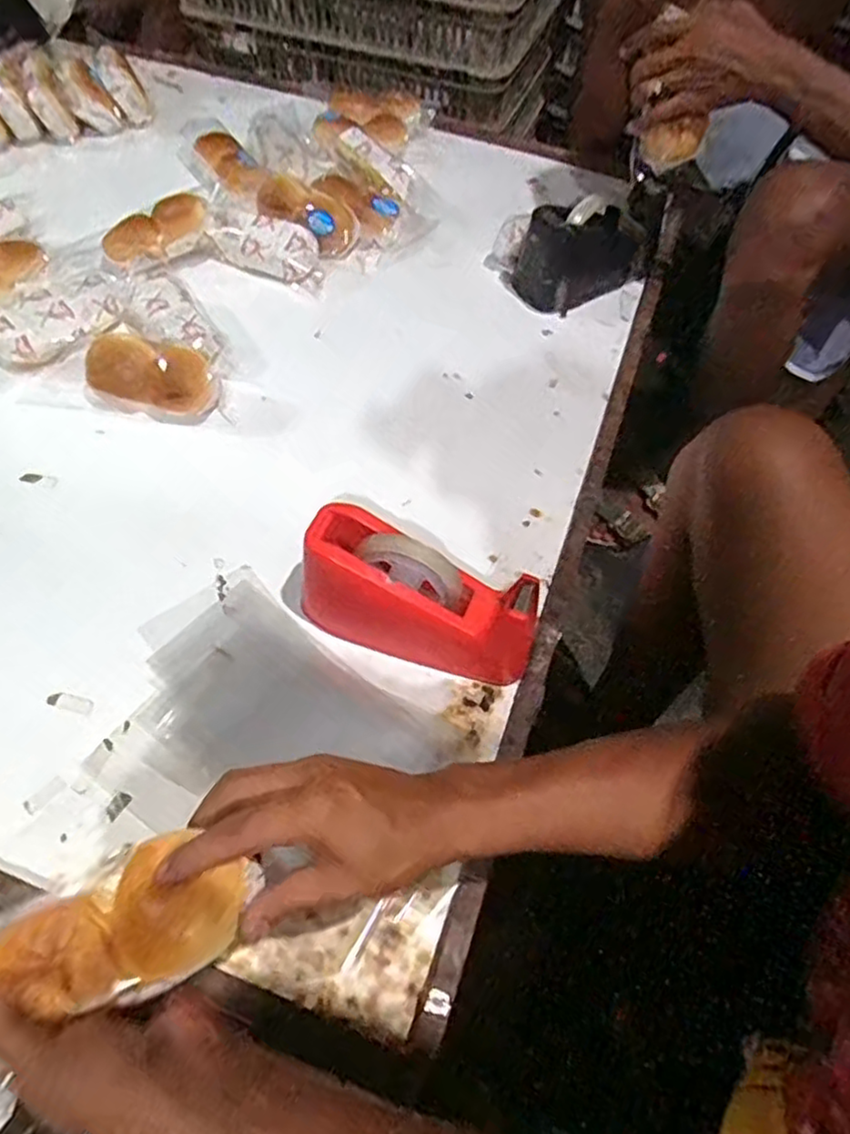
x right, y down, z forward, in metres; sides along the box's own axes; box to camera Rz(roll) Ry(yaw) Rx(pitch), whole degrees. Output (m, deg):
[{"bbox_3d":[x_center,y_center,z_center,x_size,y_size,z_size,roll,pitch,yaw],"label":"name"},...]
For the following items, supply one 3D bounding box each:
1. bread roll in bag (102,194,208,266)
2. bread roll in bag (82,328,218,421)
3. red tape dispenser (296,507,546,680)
[{"bbox_3d":[-0.331,-0.412,0.842,0.134,0.045,0.069,-23,61,-17],"label":"bread roll in bag"},{"bbox_3d":[-0.293,-0.205,0.734,0.146,0.064,0.067,12,57,5],"label":"bread roll in bag"},{"bbox_3d":[-0.009,0.023,0.570,0.210,0.103,0.076,19,58,10],"label":"red tape dispenser"}]

